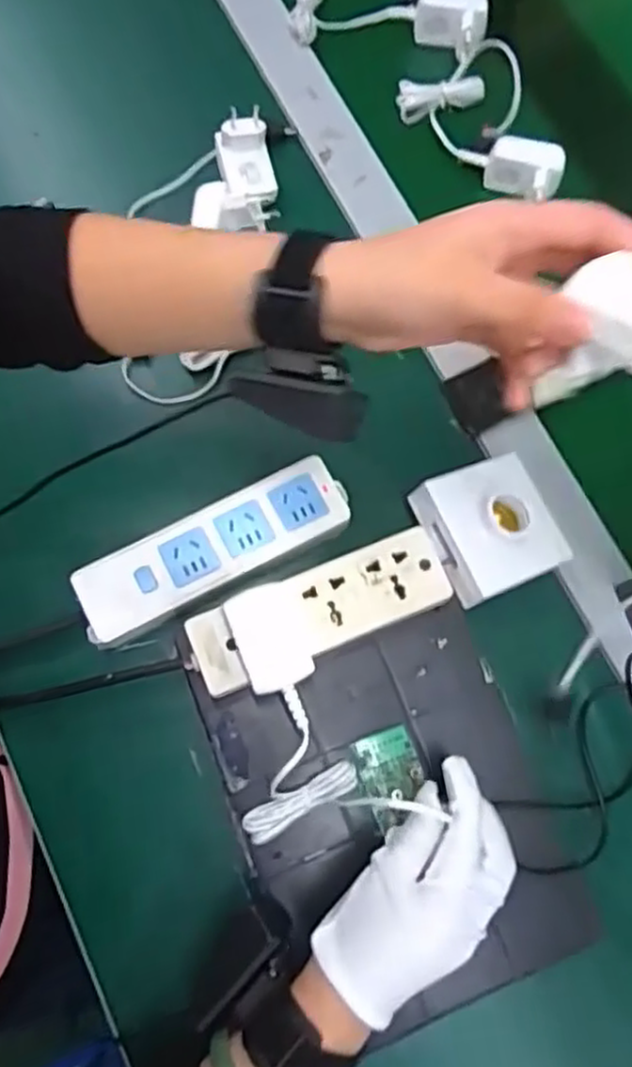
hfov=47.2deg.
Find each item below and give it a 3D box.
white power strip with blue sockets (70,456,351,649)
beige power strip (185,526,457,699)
[{"bbox_3d":[-0.071,0.013,0.508,0.191,0.028,0.057,-26,78,-8],"label":"white power strip with blue sockets"},{"bbox_3d":[0.003,0.052,0.477,0.168,0.029,0.052,-22,78,-7],"label":"beige power strip"}]

